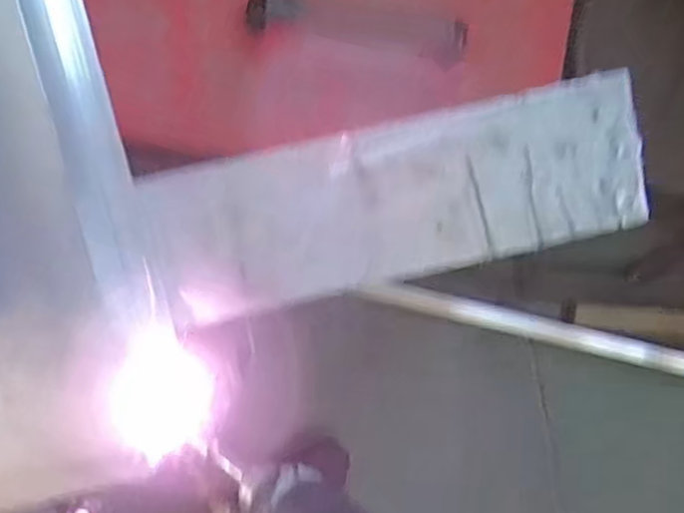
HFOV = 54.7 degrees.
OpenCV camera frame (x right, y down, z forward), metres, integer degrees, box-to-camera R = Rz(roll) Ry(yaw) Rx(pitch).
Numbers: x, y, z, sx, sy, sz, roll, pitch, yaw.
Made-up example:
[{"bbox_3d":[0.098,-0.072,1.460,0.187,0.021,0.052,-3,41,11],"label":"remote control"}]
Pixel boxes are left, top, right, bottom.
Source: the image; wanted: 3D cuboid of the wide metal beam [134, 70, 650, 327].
[{"bbox_3d":[0.037,-0.037,0.440,0.328,0.019,0.101,-14,97,-2],"label":"wide metal beam"}]

